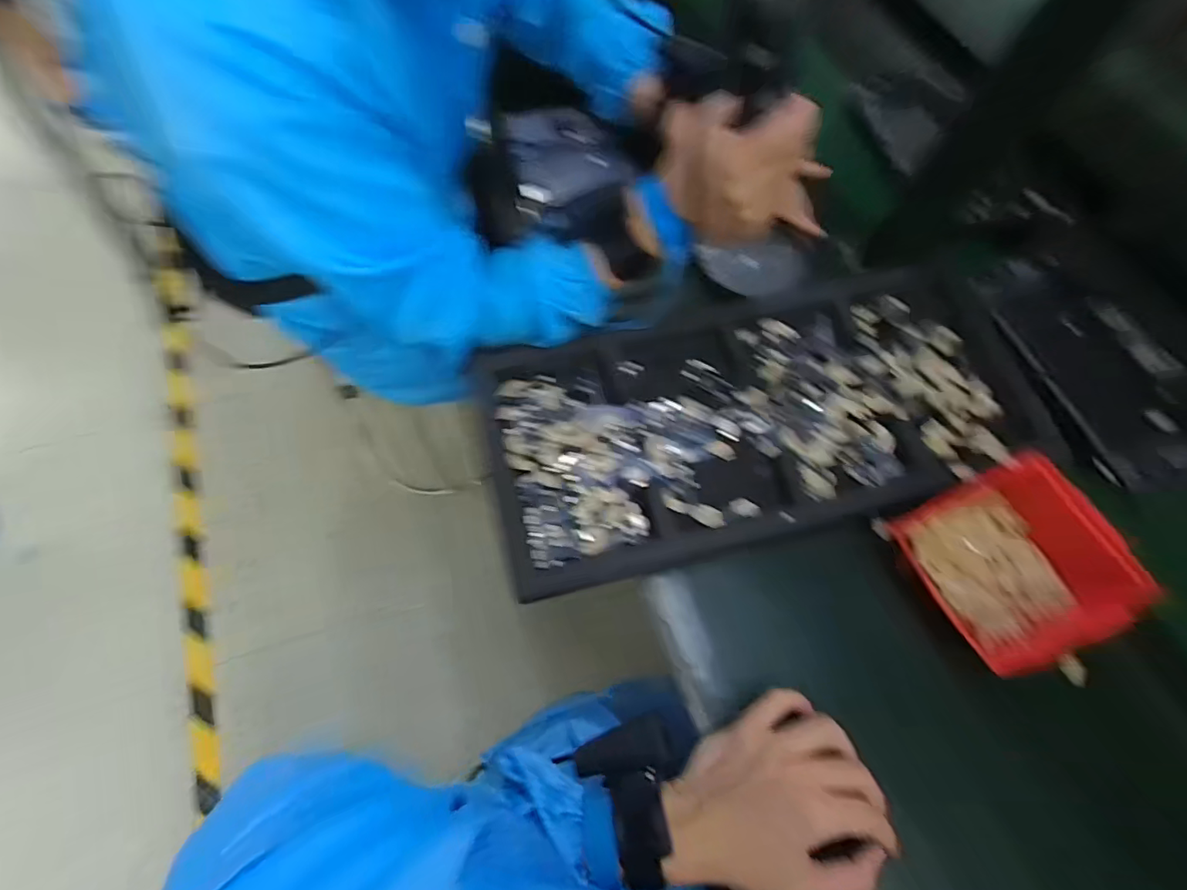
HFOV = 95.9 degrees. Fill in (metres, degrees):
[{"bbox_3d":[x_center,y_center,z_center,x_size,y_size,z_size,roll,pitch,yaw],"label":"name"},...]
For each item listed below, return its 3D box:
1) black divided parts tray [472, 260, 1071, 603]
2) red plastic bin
[{"bbox_3d":[0.147,-0.028,0.479,0.489,0.040,0.226,-13,67,-8],"label":"black divided parts tray"},{"bbox_3d":[0.315,0.097,0.406,0.116,0.074,0.140,-20,69,-13],"label":"red plastic bin"}]

